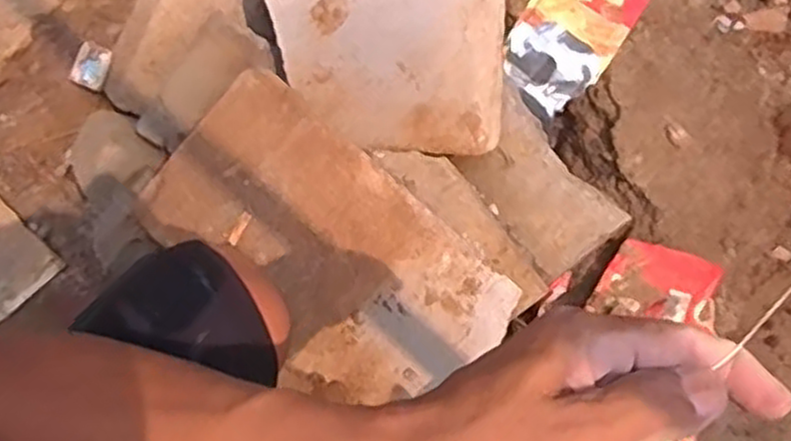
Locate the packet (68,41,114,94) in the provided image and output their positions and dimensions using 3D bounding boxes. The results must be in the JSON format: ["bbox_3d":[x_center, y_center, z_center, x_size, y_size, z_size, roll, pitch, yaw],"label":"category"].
[{"bbox_3d":[-0.361,-0.184,0.912,0.041,0.012,0.056,25,83,-10],"label":"packet"}]

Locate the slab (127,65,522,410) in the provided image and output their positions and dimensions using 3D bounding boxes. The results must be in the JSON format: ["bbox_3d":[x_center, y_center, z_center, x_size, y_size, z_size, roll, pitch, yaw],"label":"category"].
[{"bbox_3d":[-0.073,0.025,0.732,0.351,0.043,0.201,42,78,12],"label":"slab"}]

